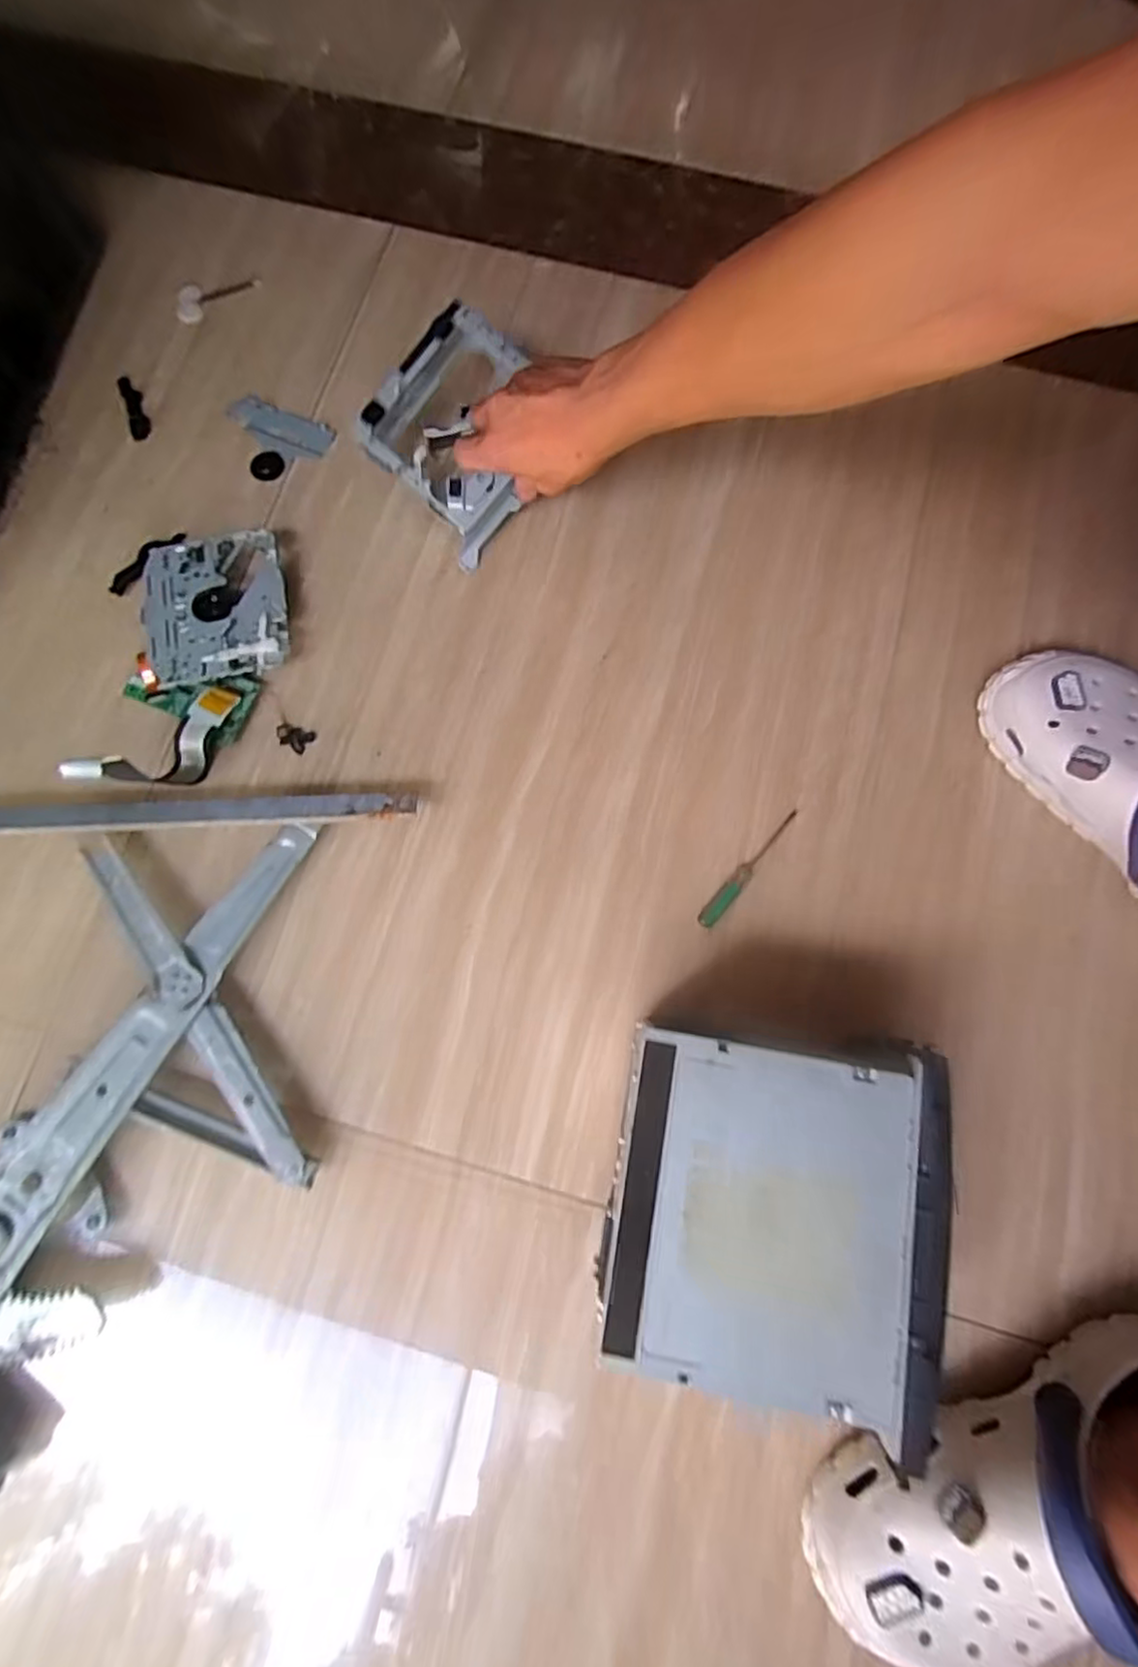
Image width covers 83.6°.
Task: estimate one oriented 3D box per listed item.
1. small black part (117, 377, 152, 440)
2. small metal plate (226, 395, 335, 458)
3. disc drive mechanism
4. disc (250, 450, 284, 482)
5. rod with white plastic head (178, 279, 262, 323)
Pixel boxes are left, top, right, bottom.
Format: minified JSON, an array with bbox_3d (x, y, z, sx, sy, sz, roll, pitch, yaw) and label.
[{"bbox_3d":[-0.409,-0.401,0.597,0.018,0.005,0.071,-20,80,-3],"label":"small black part"},{"bbox_3d":[-0.268,-0.377,0.592,0.102,0.006,0.042,26,82,2],"label":"small metal plate"},{"bbox_3d":[-0.300,-0.191,0.545,0.116,0.025,0.126,-10,80,-1],"label":"disc drive mechanism"},{"bbox_3d":[-0.277,-0.338,0.584,0.030,0.004,0.027,-30,81,-5],"label":"disc"},{"bbox_3d":[-0.347,-0.532,0.625,0.084,0.007,0.034,-30,81,-5],"label":"rod with white plastic head"}]

